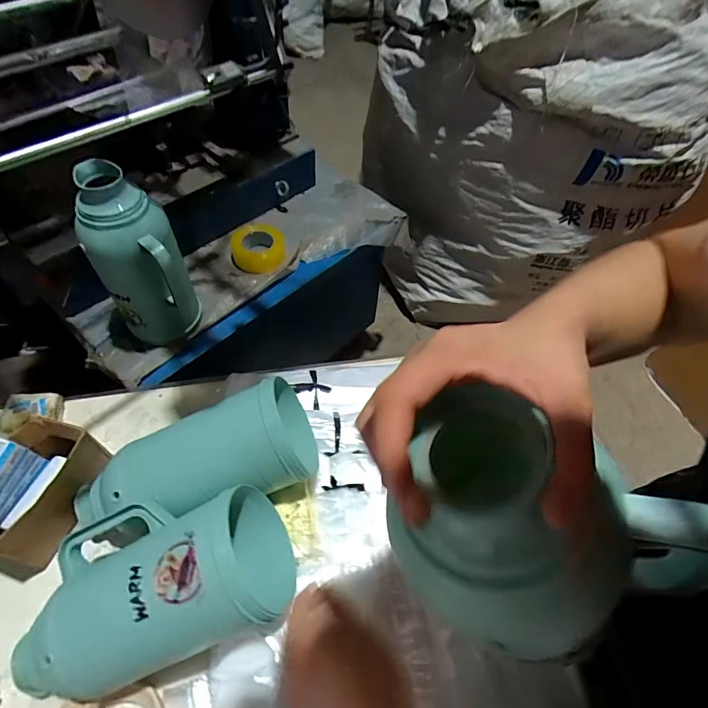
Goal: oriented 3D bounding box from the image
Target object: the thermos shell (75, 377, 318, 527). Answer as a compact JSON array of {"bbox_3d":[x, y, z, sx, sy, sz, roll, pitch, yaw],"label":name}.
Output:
[{"bbox_3d":[-0.231,0.162,0.615,0.351,0.134,0.142,-16,57,-15],"label":"thermos shell"}]

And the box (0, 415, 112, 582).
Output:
[{"bbox_3d":[-0.477,0.210,0.627,0.120,0.105,0.196,14,55,6],"label":"box"}]

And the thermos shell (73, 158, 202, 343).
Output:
[{"bbox_3d":[-0.392,-0.156,0.795,0.145,0.341,0.126,-26,60,-20],"label":"thermos shell"}]

